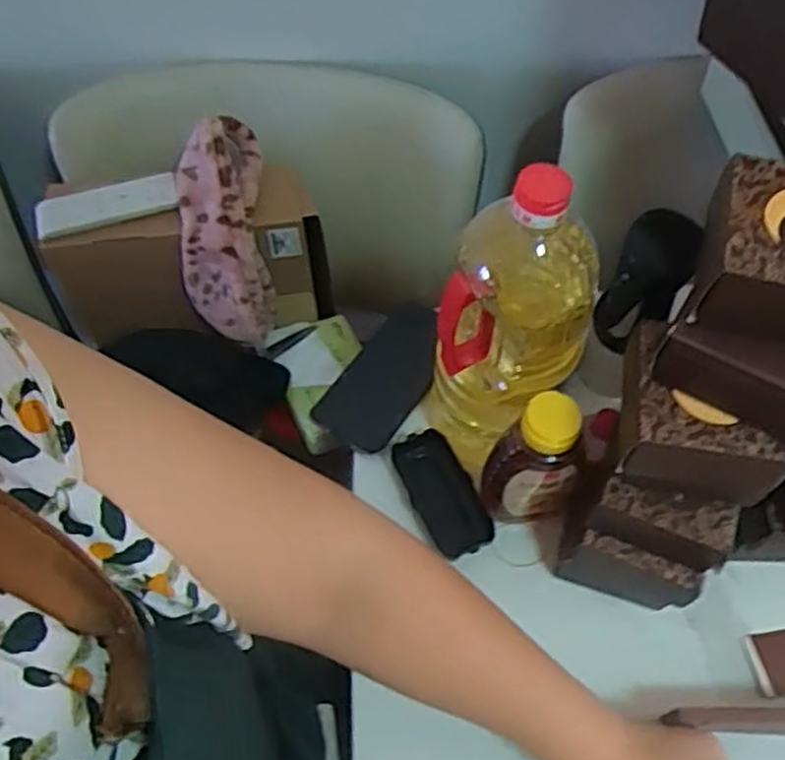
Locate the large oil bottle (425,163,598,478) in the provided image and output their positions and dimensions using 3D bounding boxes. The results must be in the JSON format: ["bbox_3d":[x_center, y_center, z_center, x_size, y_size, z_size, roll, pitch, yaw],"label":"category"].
[{"bbox_3d":[0.090,-0.041,0.554,0.109,0.262,0.092,-34,66,-17],"label":"large oil bottle"}]

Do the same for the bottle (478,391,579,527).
[{"bbox_3d":[0.106,0.069,0.580,0.058,0.140,0.053,-27,64,-14],"label":"bottle"}]

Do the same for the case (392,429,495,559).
[{"bbox_3d":[0.043,0.095,0.642,0.051,0.021,0.113,-23,63,-12],"label":"case"}]

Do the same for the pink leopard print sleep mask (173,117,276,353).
[{"bbox_3d":[-0.170,-0.137,0.756,0.083,0.231,0.063,-3,21,-1],"label":"pink leopard print sleep mask"}]

